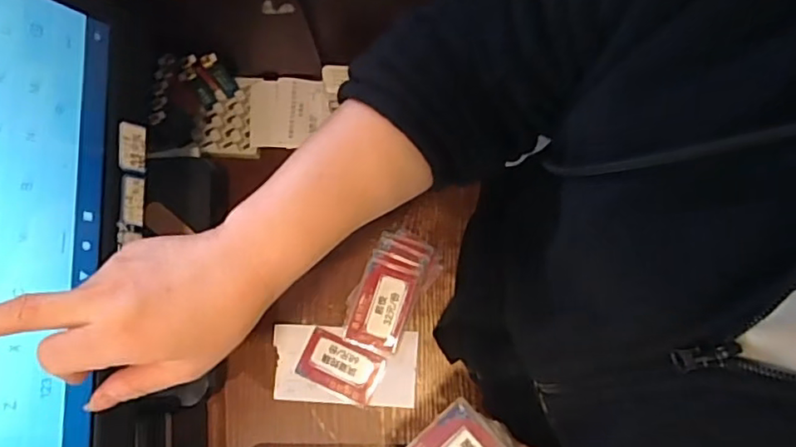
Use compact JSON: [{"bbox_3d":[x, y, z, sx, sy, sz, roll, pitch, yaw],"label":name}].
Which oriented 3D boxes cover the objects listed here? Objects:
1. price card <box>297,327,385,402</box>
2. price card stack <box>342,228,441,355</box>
[{"bbox_3d":[-0.061,0.152,0.622,0.086,0.004,0.053,24,79,6],"label":"price card"},{"bbox_3d":[-0.008,0.074,0.630,0.070,0.020,0.128,27,80,7],"label":"price card stack"}]

